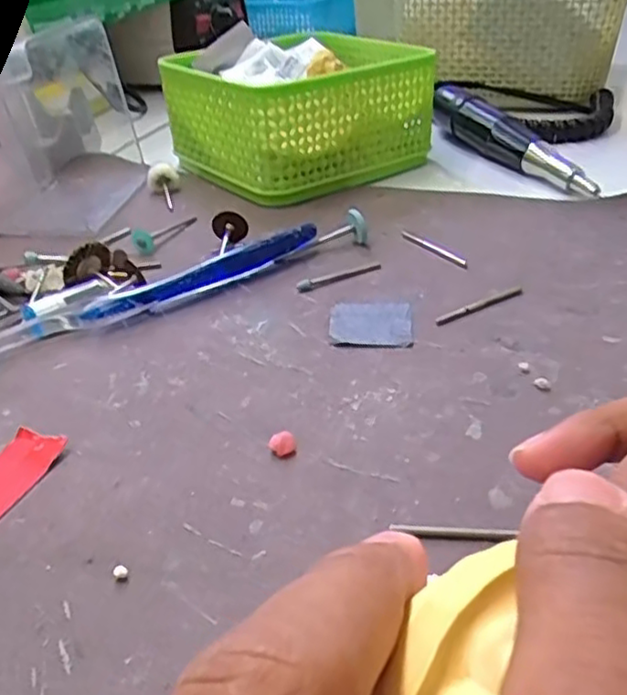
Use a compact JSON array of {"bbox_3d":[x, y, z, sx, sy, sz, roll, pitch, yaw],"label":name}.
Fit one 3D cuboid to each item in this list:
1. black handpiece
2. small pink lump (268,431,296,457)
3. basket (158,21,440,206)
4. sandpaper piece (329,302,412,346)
[{"bbox_3d":[0.114,-0.130,0.416,0.020,0.025,0.166,-15,35,-16],"label":"black handpiece"},{"bbox_3d":[-0.009,0.029,0.209,0.008,0.005,0.006,-6,34,-3],"label":"small pink lump"},{"bbox_3d":[-0.013,-0.152,0.432,0.135,0.060,0.141,-21,38,-24],"label":"basket"},{"bbox_3d":[0.022,-0.011,0.269,0.031,0.004,0.031,1,34,7],"label":"sandpaper piece"}]

